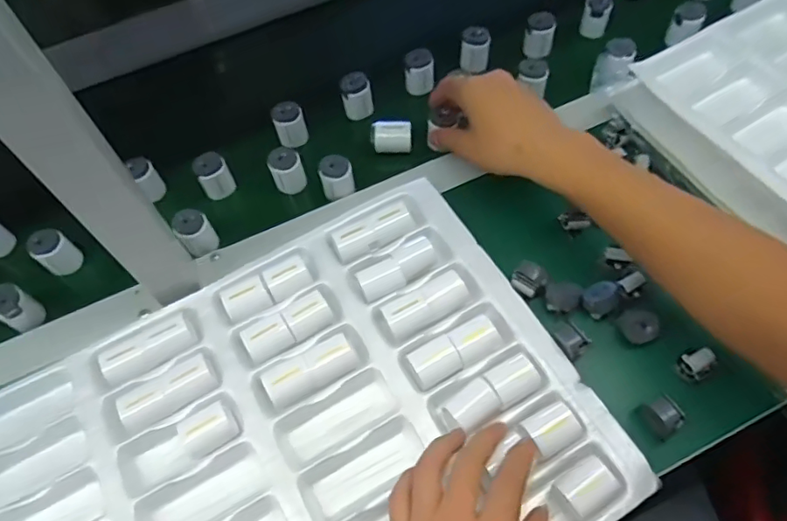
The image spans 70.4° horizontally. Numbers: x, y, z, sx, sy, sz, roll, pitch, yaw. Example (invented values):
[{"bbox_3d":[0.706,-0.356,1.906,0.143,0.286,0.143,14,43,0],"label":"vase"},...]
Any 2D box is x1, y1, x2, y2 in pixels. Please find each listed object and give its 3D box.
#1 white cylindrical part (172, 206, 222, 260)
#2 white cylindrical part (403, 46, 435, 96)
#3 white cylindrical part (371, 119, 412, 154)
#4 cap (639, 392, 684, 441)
[{"bbox_3d":[-0.184,-0.026,0.520,0.030,0.041,0.029,0,62,1],"label":"white cylindrical part"},{"bbox_3d":[0.028,-0.203,0.601,0.032,0.038,0.031,0,62,1],"label":"white cylindrical part"},{"bbox_3d":[-0.002,-0.126,0.567,0.041,0.024,0.026,0,62,1],"label":"white cylindrical part"},{"bbox_3d":[0.199,0.116,0.414,0.020,0.029,0.025,-21,64,-10],"label":"cap"}]

